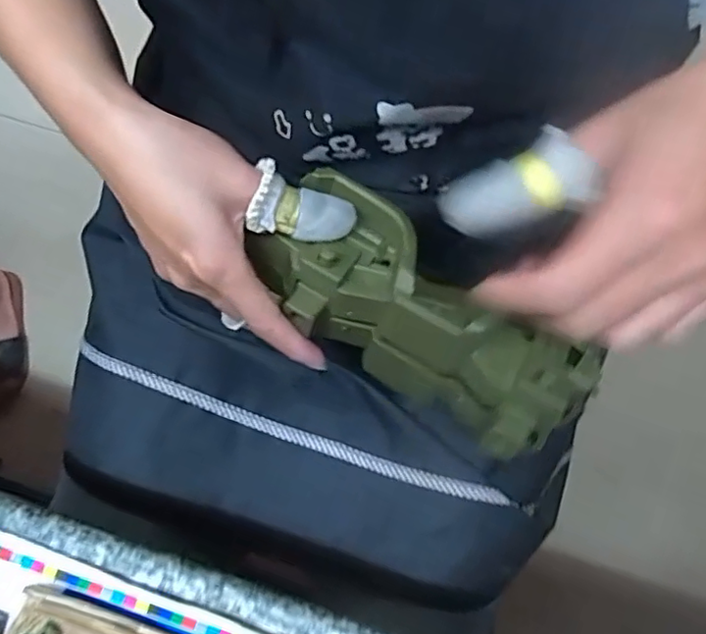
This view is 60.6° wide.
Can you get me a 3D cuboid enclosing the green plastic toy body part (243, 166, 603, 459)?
[{"bbox_3d":[0.032,0.000,0.296,0.166,0.060,0.067,33,72,8],"label":"green plastic toy body part"}]

